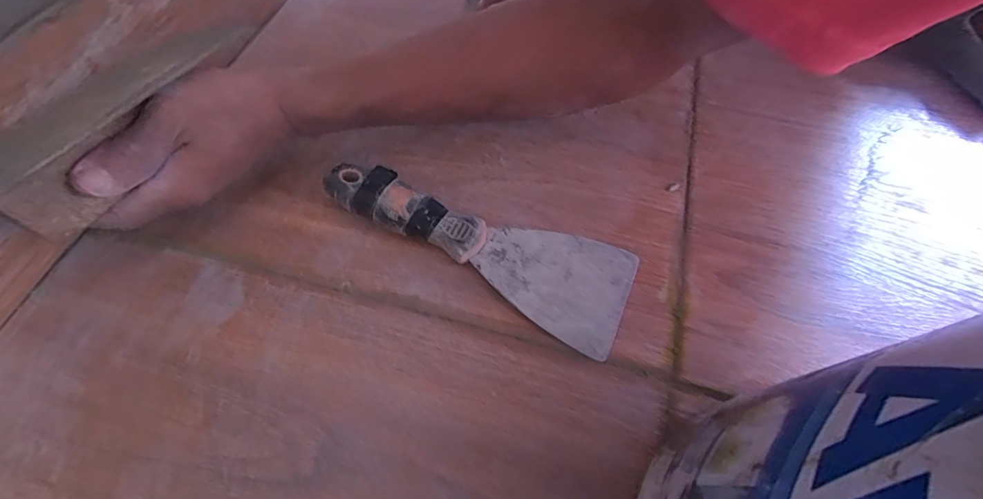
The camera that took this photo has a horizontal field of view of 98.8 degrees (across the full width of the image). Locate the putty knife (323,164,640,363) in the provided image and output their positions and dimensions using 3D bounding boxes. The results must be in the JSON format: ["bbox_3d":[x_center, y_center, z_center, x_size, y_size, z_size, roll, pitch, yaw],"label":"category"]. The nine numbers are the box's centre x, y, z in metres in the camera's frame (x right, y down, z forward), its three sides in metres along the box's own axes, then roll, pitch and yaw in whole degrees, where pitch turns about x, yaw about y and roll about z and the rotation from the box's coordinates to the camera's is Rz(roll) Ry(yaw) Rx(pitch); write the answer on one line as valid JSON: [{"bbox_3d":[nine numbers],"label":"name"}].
[{"bbox_3d":[-0.009,-0.009,0.266,0.197,0.028,0.069,24,64,12],"label":"putty knife"}]

